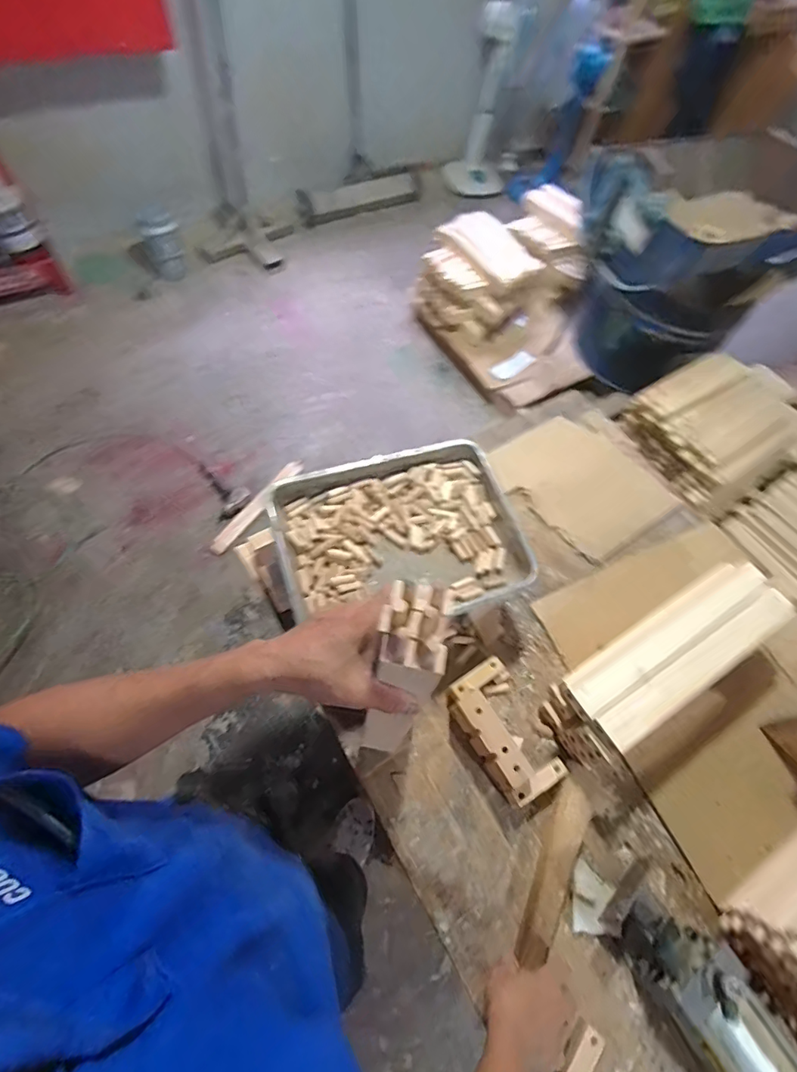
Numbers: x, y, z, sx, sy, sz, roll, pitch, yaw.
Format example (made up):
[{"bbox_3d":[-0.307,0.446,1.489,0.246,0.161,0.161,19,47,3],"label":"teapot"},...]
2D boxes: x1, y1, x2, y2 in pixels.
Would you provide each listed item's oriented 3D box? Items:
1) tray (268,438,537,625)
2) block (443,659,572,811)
[{"bbox_3d":[0.005,0.007,0.800,0.389,0.076,0.294,-18,66,-17],"label":"tray"},{"bbox_3d":[0.167,0.300,0.762,0.118,0.062,0.200,-28,69,-20],"label":"block"}]

